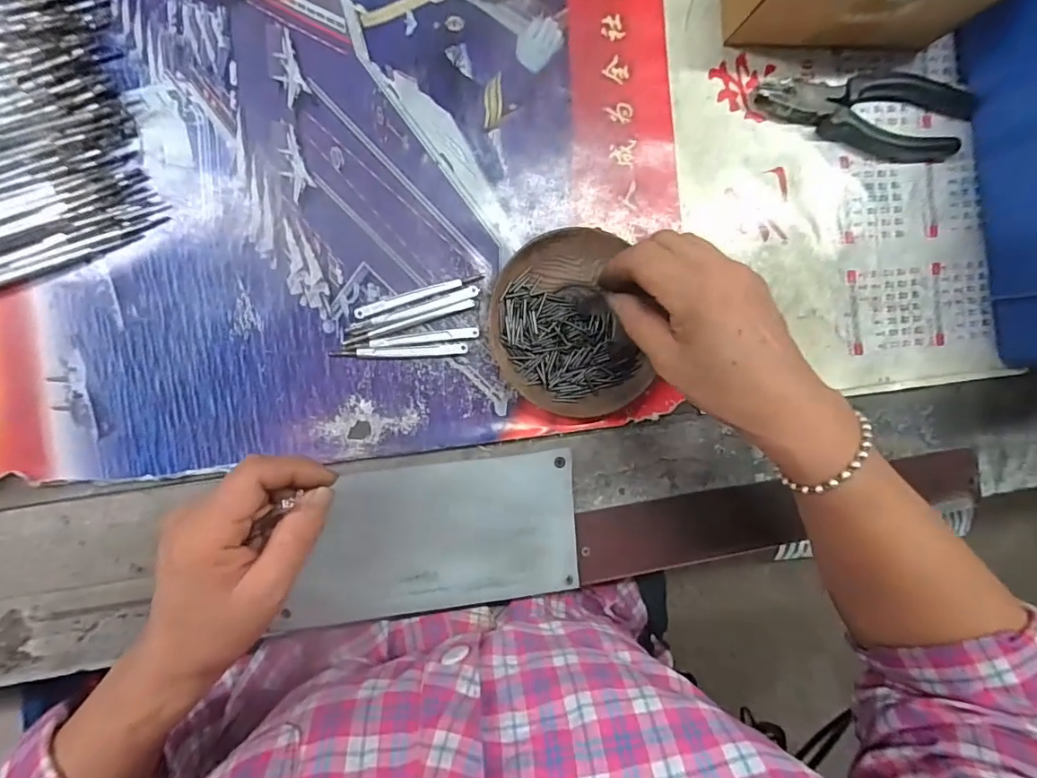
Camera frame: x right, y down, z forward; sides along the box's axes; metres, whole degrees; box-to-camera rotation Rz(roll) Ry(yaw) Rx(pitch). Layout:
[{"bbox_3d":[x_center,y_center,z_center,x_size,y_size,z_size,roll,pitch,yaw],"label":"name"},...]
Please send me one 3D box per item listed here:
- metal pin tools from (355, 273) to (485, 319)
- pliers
[{"bbox_3d":[-0.063,-0.061,0.327,0.084,0.004,0.007,-19,95,-8],"label":"metal pin tools"},{"bbox_3d":[0.251,-0.204,0.364,0.172,0.018,0.059,7,91,-9],"label":"pliers"}]

